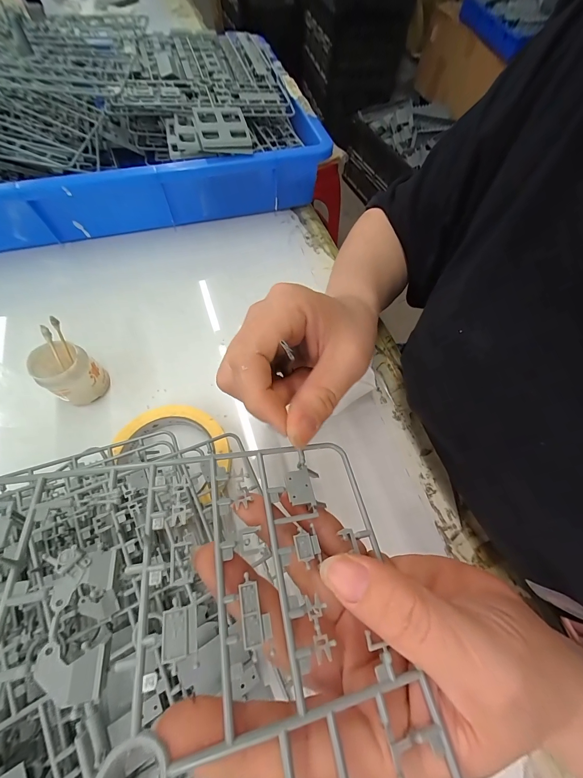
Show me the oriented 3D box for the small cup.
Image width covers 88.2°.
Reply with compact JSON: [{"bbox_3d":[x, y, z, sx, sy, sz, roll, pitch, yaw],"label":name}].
[{"bbox_3d":[-0.196,-0.015,0.267,0.042,0.047,0.040,1,63,-2],"label":"small cup"}]

